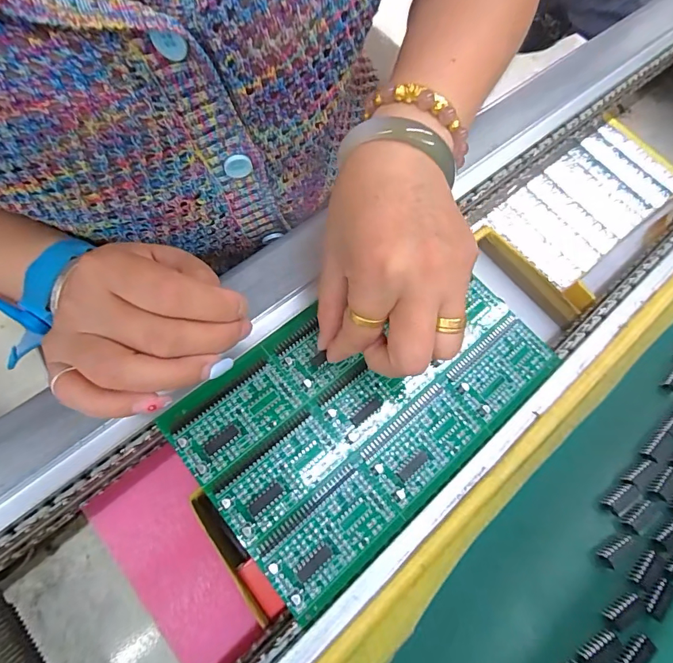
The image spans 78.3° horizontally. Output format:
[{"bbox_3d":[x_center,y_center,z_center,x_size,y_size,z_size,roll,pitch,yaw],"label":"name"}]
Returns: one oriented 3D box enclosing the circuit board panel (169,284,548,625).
[{"bbox_3d":[0.020,0.034,0.240,0.203,0.010,0.121,-38,74,-17],"label":"circuit board panel"}]

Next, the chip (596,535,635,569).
[{"bbox_3d":[0.142,0.111,0.209,0.021,0.005,0.010,-22,73,-13],"label":"chip"}]

